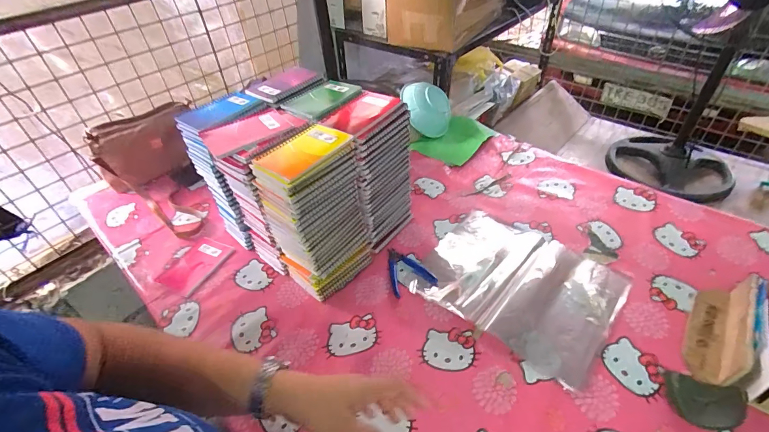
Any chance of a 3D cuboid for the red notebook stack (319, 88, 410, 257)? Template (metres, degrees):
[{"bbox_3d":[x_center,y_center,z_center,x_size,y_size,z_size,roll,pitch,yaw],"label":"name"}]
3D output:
[{"bbox_3d":[-0.024,-0.075,0.725,0.094,0.288,0.142,25,50,29],"label":"red notebook stack"}]

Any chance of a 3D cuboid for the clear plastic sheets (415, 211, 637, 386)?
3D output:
[{"bbox_3d":[0.241,0.116,0.690,0.313,0.014,0.254,27,51,31],"label":"clear plastic sheets"}]

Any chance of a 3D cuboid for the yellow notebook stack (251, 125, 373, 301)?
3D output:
[{"bbox_3d":[-0.114,0.003,0.654,0.098,0.274,0.141,28,52,32],"label":"yellow notebook stack"}]

